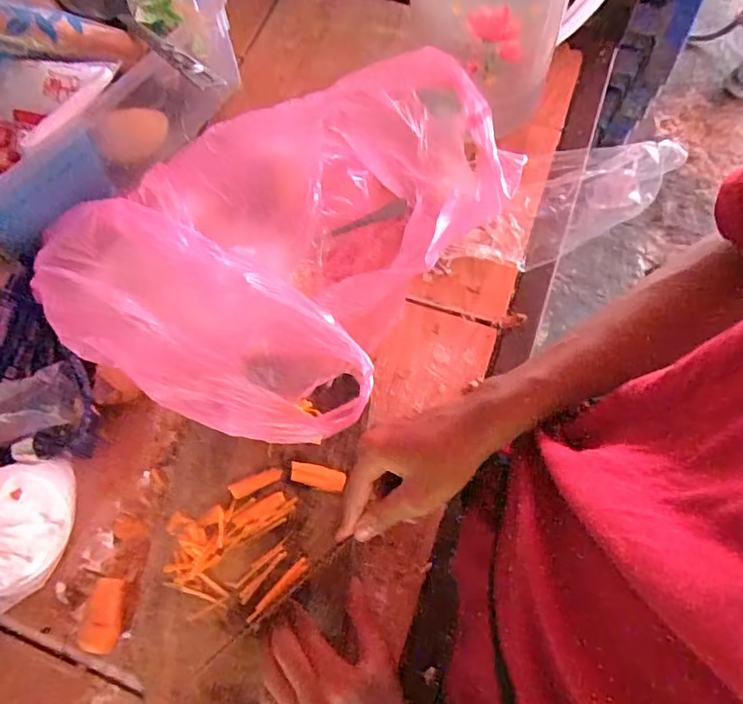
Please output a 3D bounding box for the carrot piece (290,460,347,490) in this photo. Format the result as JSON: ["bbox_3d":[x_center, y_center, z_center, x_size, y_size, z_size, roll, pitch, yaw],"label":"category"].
[{"bbox_3d":[-0.047,0.107,0.487,0.048,0.007,0.018,15,69,6],"label":"carrot piece"}]

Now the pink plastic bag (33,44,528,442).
[{"bbox_3d":[-0.079,-0.087,0.473,0.284,0.191,0.311,33,72,13],"label":"pink plastic bag"}]

